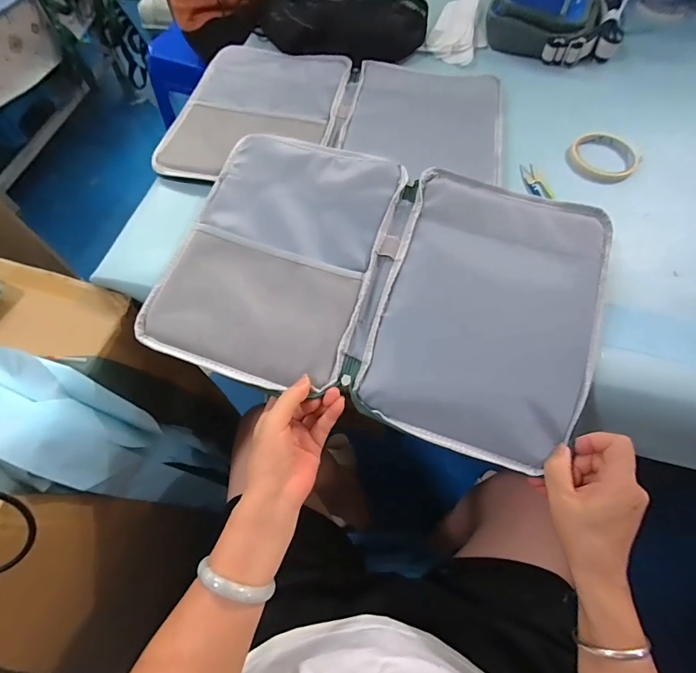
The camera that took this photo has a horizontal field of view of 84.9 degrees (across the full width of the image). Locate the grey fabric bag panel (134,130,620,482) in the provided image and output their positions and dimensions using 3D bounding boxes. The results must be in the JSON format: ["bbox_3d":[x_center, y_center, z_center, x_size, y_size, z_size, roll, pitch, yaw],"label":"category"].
[{"bbox_3d":[0.038,-0.067,0.425,0.453,0.022,0.302,18,77,6],"label":"grey fabric bag panel"}]

